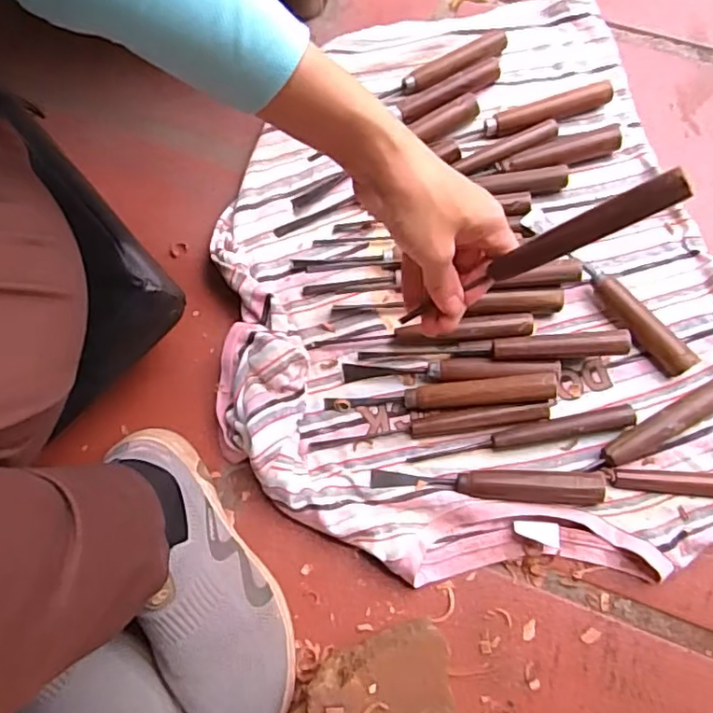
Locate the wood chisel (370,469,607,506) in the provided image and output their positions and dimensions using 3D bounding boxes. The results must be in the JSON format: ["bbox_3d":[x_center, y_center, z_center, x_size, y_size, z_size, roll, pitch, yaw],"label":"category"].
[{"bbox_3d":[0.096,0.095,0.453,0.168,0.019,0.023,2,70,2],"label":"wood chisel"}]

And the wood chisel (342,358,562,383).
[{"bbox_3d":[0.073,0.011,0.482,0.167,0.027,0.018,2,70,1],"label":"wood chisel"}]

